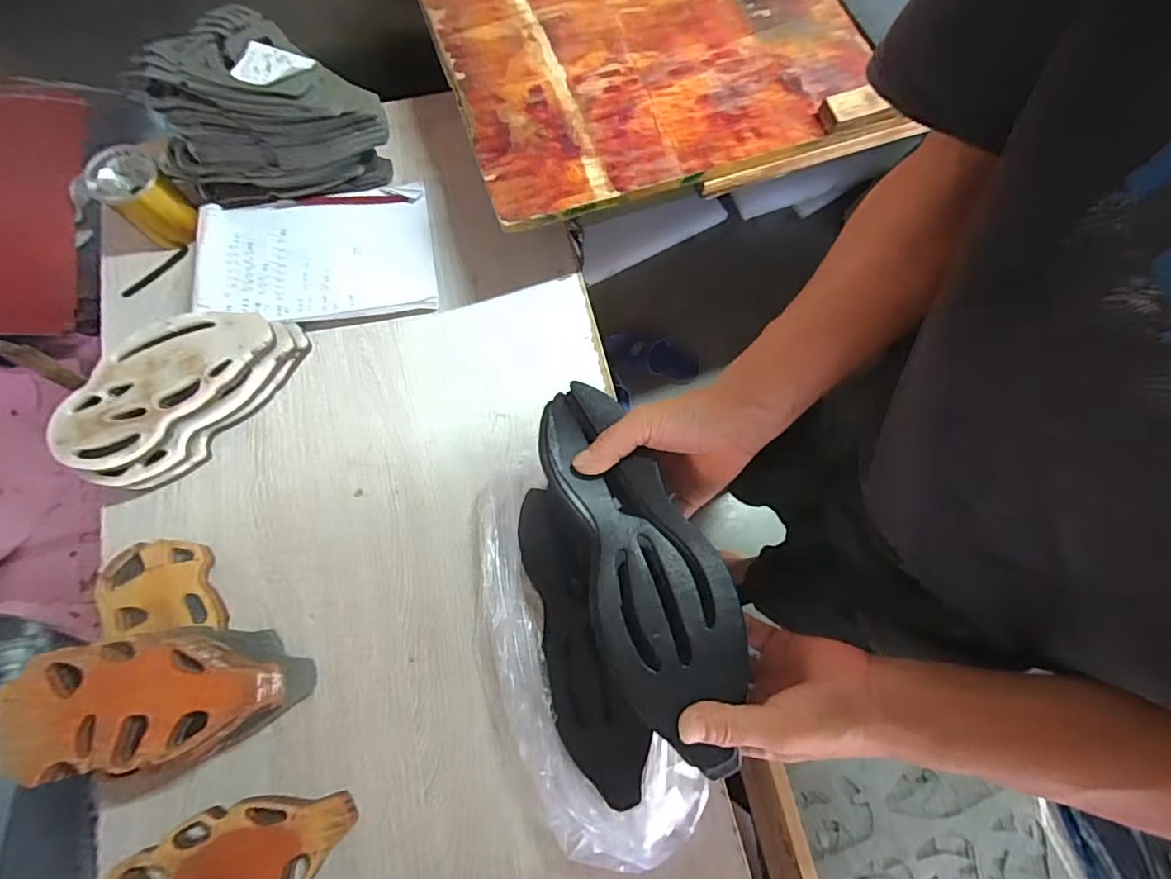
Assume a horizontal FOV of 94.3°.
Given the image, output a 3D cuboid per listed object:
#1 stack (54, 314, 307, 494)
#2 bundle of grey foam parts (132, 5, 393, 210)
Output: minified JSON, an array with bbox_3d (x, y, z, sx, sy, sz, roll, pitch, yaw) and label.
[{"bbox_3d":[-0.437,-0.061,0.590,0.124,0.064,0.249,41,77,10],"label":"stack"},{"bbox_3d":[-0.375,-0.393,0.646,0.270,0.154,0.144,-2,73,-2],"label":"bundle of grey foam parts"}]

